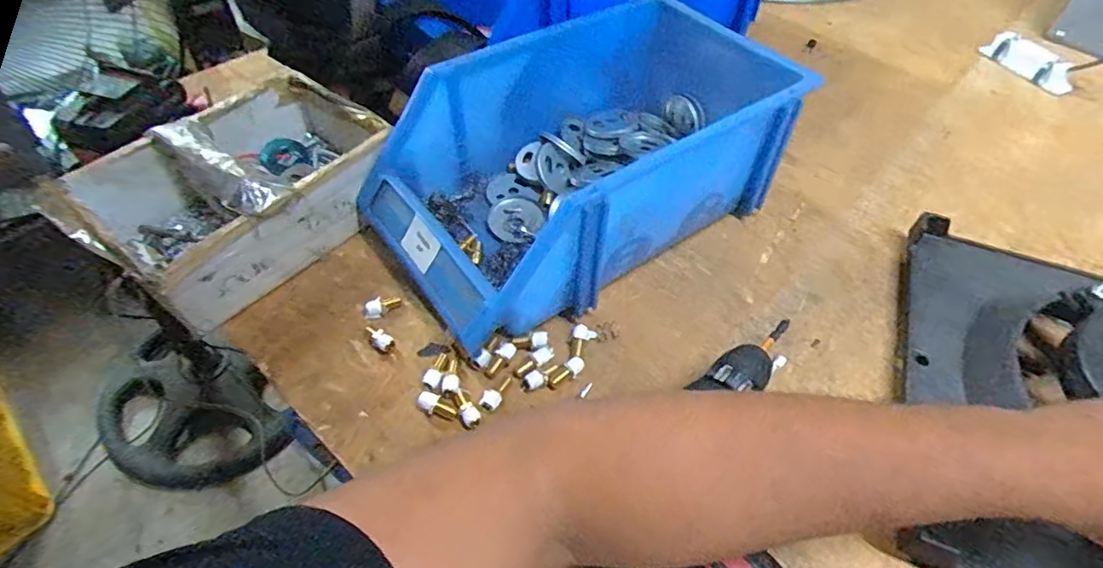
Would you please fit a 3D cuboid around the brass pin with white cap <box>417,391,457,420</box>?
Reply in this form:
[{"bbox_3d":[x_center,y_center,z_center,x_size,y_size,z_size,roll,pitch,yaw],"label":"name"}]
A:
[{"bbox_3d":[-0.081,0.086,0.388,0.028,0.012,0.012,30,54,-1],"label":"brass pin with white cap"}]

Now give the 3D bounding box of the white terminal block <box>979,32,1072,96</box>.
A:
[{"bbox_3d":[0.599,-0.278,0.696,0.031,0.028,0.111,-18,53,-16],"label":"white terminal block"}]

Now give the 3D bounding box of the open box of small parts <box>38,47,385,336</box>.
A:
[{"bbox_3d":[-0.255,-0.085,0.467,0.152,0.087,0.222,32,57,22],"label":"open box of small parts"}]

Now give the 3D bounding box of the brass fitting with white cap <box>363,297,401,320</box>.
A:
[{"bbox_3d":[-0.134,0.017,0.440,0.030,0.013,0.010,-22,55,-18],"label":"brass fitting with white cap"}]

